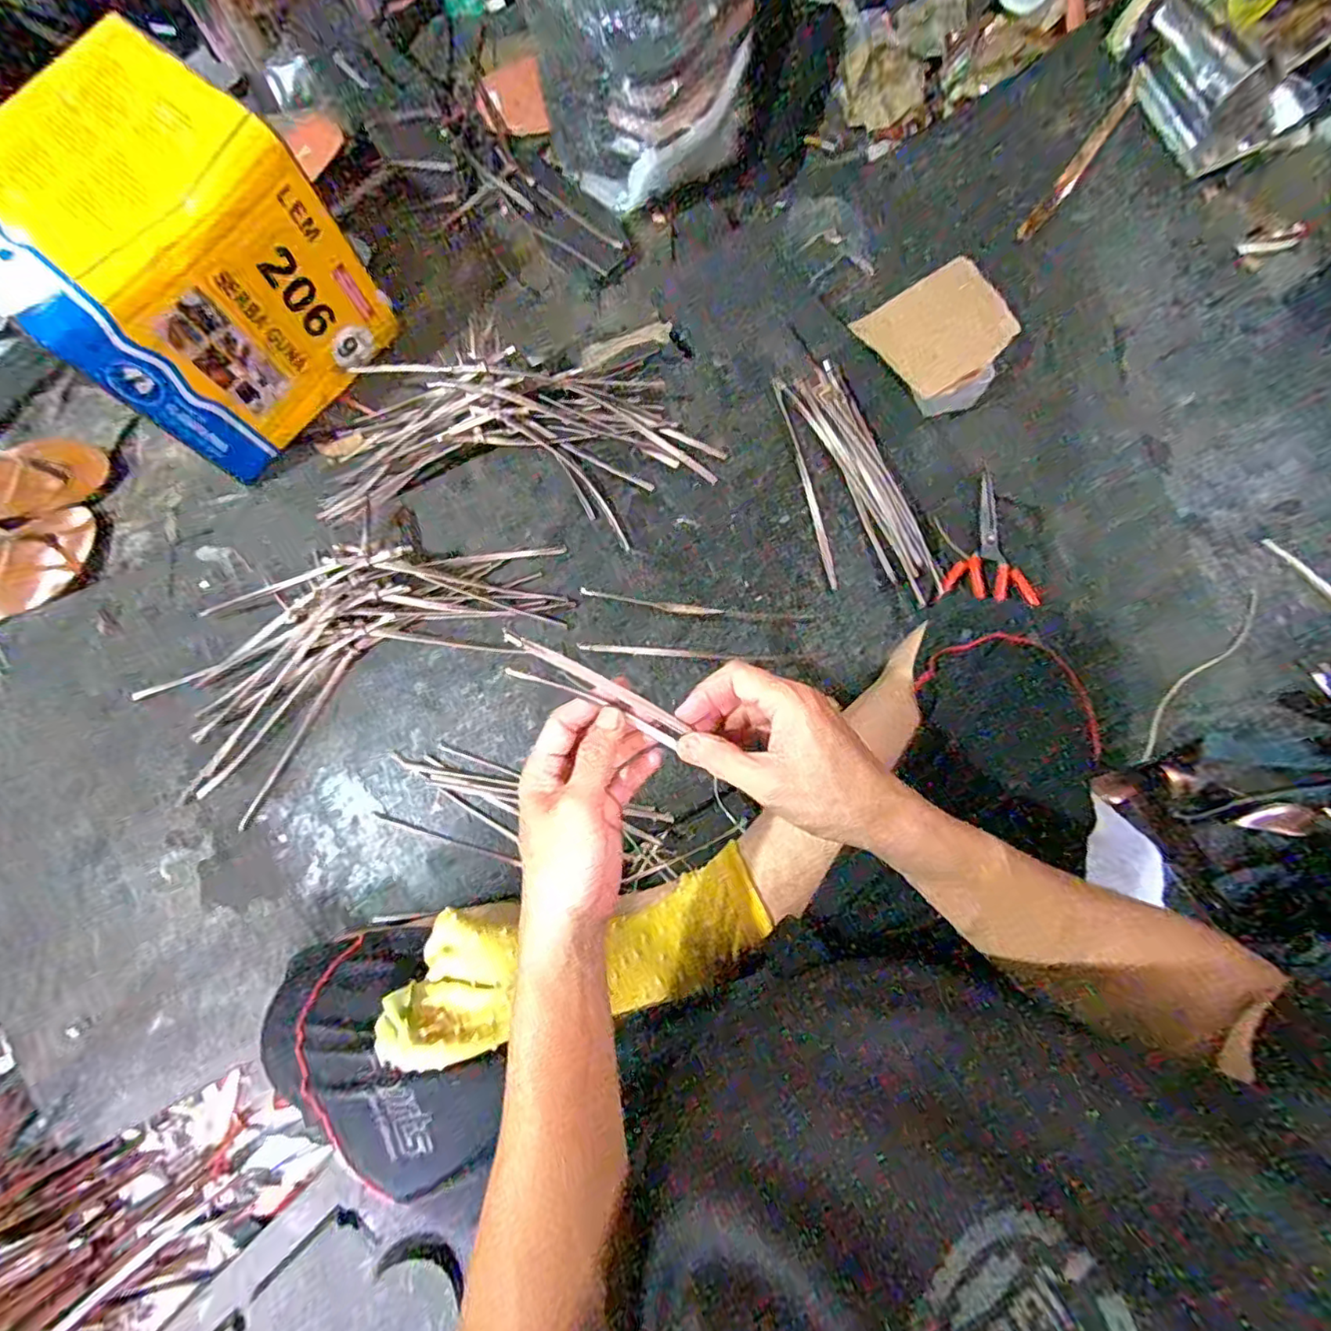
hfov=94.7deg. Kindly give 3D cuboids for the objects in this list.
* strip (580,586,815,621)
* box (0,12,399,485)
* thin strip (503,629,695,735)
[{"bbox_3d":[0.031,-0.057,0.613,0.231,0.004,0.015,7,75,0],"label":"strip"},{"bbox_3d":[-0.481,-0.388,0.609,0.247,0.214,0.253,38,82,6],"label":"box"},{"bbox_3d":[-0.041,0.009,0.369,0.119,0.008,0.010,30,79,-13],"label":"thin strip"}]

